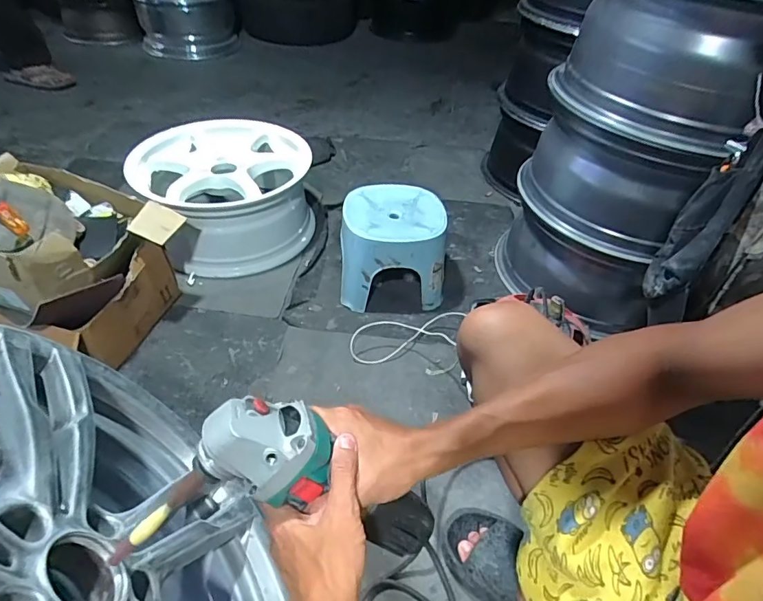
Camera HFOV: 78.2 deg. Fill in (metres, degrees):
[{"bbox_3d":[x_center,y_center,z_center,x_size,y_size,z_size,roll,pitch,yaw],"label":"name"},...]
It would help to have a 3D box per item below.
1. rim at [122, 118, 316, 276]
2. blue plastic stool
[{"bbox_3d":[-0.389,-0.286,1.243,0.404,0.217,0.401,2,43,-2],"label":"rim"},{"bbox_3d":[0.022,-0.130,1.110,0.230,0.189,0.226,0,43,-4],"label":"blue plastic stool"}]

